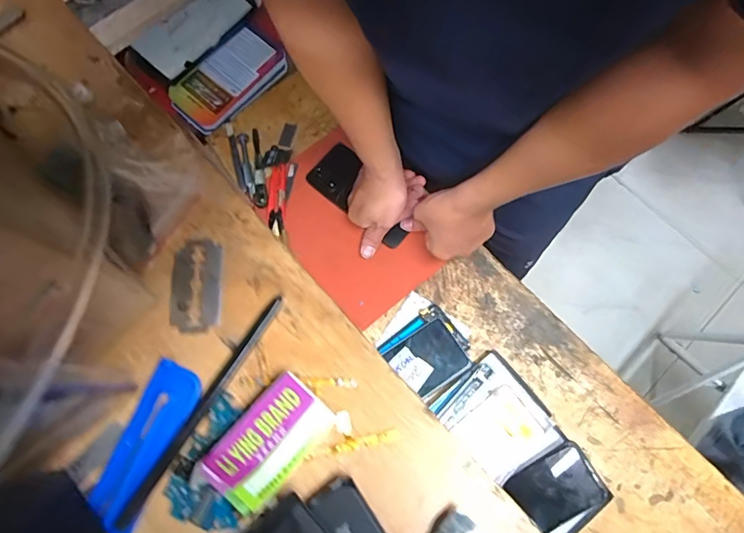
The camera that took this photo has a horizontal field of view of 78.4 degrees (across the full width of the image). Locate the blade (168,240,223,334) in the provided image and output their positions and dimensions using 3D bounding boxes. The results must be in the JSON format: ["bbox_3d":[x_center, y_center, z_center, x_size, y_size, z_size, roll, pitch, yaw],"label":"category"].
[{"bbox_3d":[-0.079,0.008,0.202,0.022,0.004,0.042,-3,73,-2],"label":"blade"}]

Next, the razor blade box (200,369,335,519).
[{"bbox_3d":[-0.039,0.066,0.174,0.028,0.006,0.048,41,54,8],"label":"razor blade box"}]

